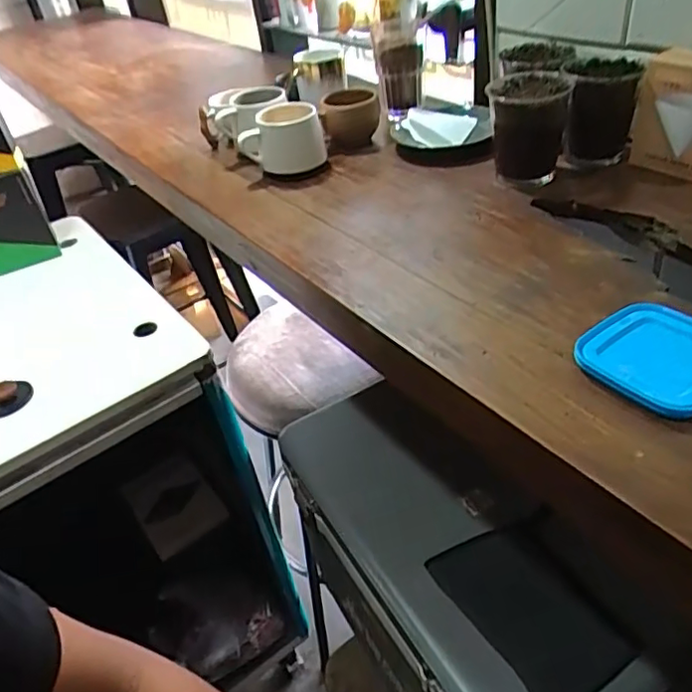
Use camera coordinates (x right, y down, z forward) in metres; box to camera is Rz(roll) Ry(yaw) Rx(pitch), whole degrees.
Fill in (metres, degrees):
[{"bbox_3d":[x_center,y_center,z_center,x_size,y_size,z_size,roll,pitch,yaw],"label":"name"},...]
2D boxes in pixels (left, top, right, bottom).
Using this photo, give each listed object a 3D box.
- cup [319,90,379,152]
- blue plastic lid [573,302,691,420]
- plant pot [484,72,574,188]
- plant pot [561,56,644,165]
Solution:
[{"bbox_3d":[0.007,-0.323,0.860,0.078,0.069,0.070,-4,40,3],"label":"cup"},{"bbox_3d":[0.235,0.007,0.451,0.098,0.015,0.099,-27,44,-22],"label":"blue plastic lid"},{"bbox_3d":[0.207,-0.247,0.694,0.083,0.109,0.079,9,43,18],"label":"plant pot"},{"bbox_3d":[0.288,-0.269,0.699,0.072,0.103,0.072,0,41,8],"label":"plant pot"}]

